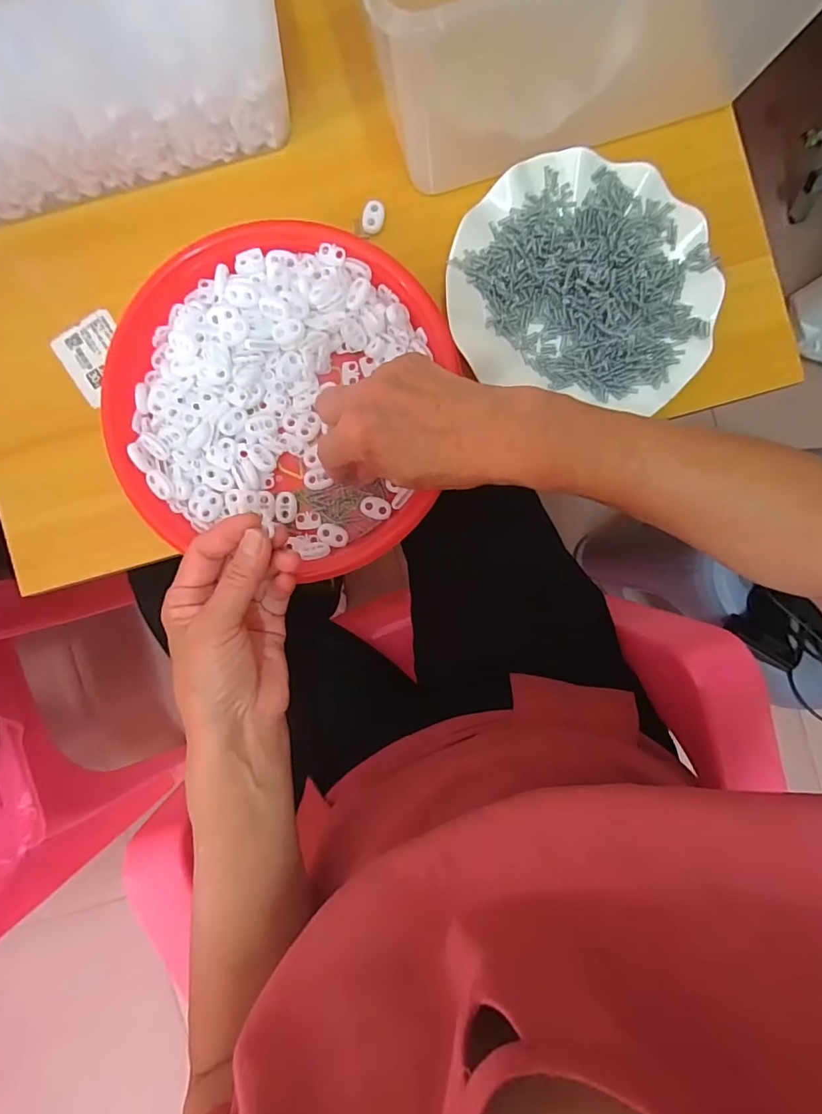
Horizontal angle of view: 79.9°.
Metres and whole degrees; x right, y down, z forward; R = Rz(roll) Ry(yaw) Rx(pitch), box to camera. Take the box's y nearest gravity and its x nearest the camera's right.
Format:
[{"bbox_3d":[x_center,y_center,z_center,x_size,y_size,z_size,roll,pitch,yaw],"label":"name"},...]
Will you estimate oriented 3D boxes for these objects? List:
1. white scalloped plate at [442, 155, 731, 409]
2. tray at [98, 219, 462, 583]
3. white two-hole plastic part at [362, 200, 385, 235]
[{"bbox_3d":[0.121,-0.194,0.348,0.180,0.020,0.160,9,91,0],"label":"white scalloped plate"},{"bbox_3d":[-0.085,-0.106,0.343,0.234,0.028,0.237,0,91,0],"label":"tray"},{"bbox_3d":[-0.028,-0.248,0.358,0.015,0.005,0.023,10,91,0],"label":"white two-hole plastic part"}]

